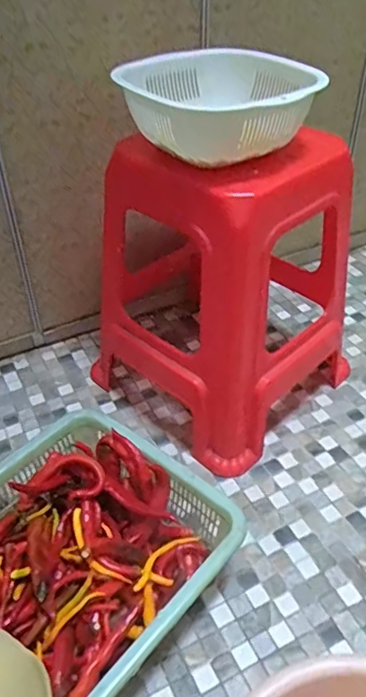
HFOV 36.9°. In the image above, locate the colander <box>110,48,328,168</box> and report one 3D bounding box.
[{"bbox_3d":[0.048,-0.342,0.770,0.259,0.095,0.197,0,42,1],"label":"colander"}]

